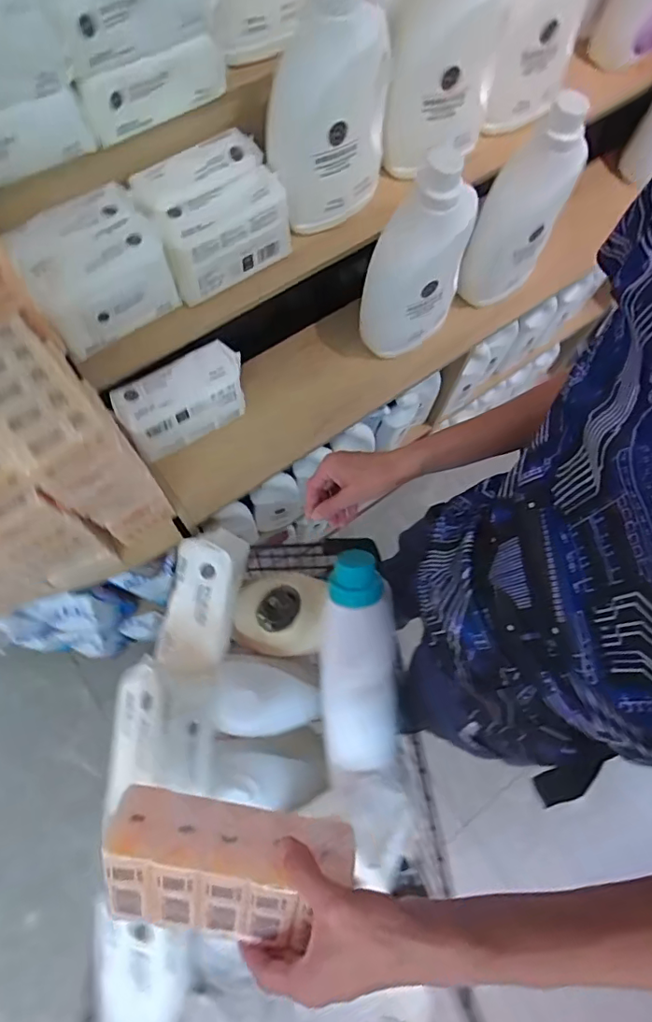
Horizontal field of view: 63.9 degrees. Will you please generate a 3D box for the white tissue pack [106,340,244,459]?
[{"bbox_3d":[-0.214,-0.167,0.796,0.195,0.100,0.078,-36,75,-14],"label":"white tissue pack"}]

